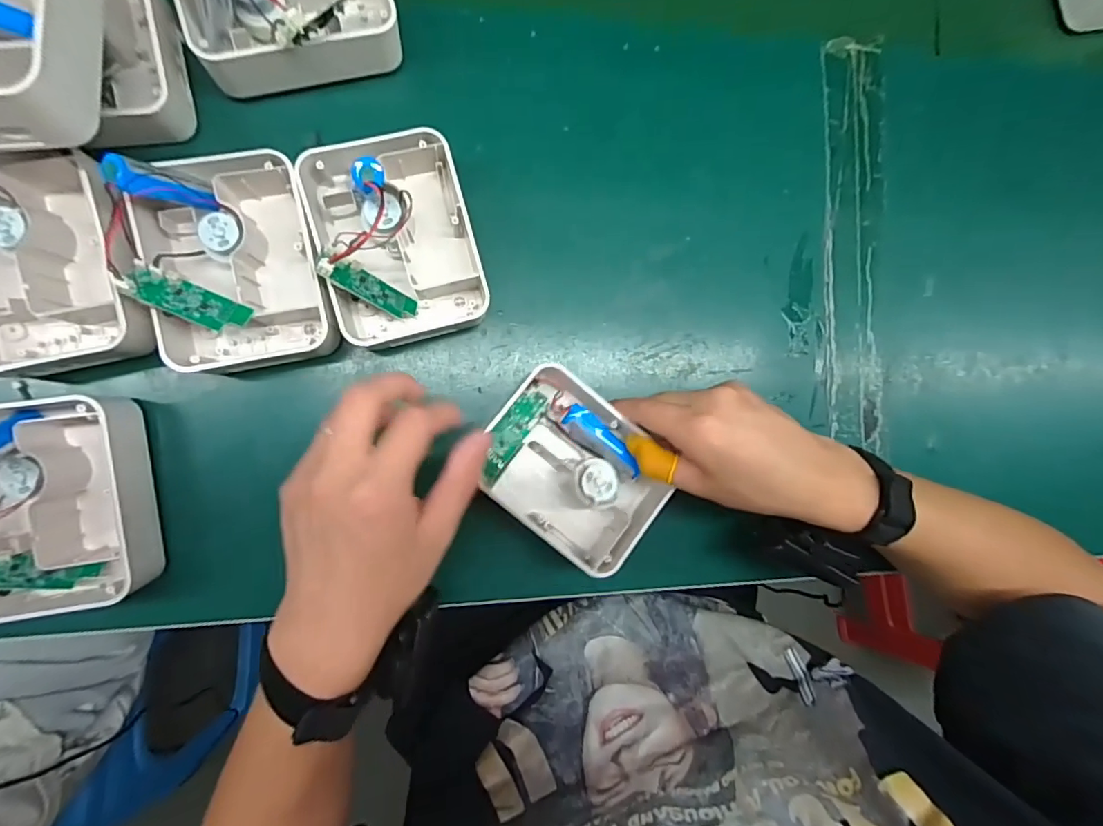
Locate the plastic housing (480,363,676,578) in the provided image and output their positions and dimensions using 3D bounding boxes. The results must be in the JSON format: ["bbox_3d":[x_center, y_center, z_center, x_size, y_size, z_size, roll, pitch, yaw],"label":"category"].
[{"bbox_3d":[0.014,0.038,0.368,0.124,0.043,0.100,39,82,-6],"label":"plastic housing"}]

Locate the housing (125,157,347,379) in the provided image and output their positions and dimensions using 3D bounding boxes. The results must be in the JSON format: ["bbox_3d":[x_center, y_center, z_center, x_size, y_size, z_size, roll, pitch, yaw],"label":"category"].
[{"bbox_3d":[-0.206,-0.096,0.338,0.106,0.043,0.131,-13,90,-10],"label":"housing"}]

